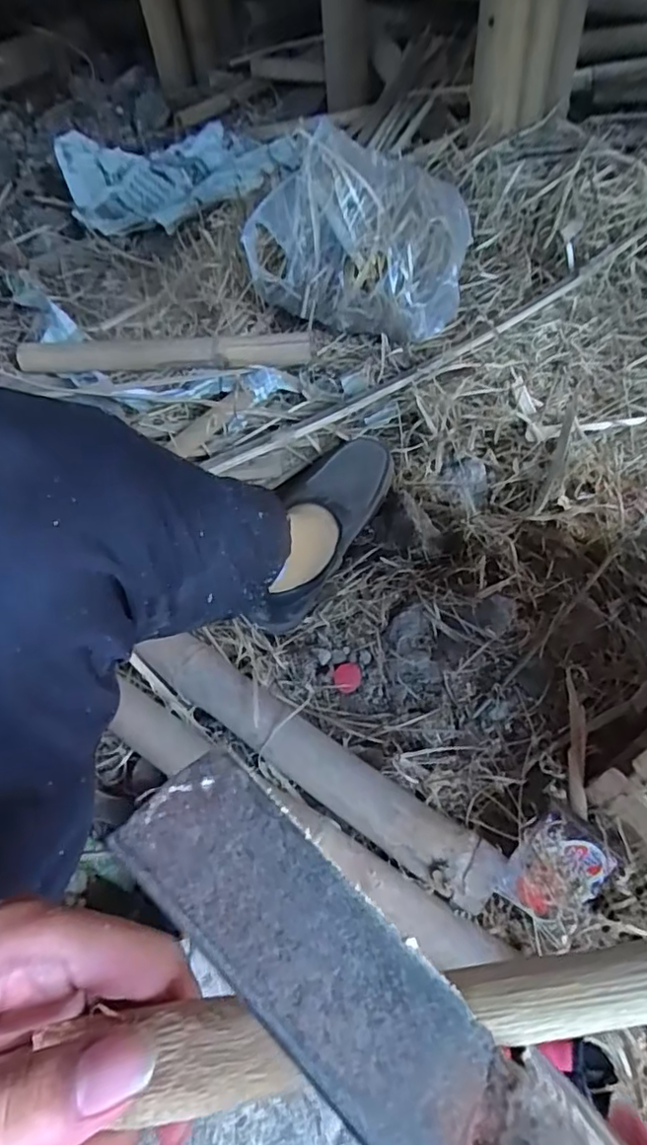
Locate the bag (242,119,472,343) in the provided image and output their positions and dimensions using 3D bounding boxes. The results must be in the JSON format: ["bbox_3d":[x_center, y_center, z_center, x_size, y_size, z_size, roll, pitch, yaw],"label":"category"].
[{"bbox_3d":[0.043,-0.469,0.824,0.296,0.201,0.145,13,56,12],"label":"bag"}]

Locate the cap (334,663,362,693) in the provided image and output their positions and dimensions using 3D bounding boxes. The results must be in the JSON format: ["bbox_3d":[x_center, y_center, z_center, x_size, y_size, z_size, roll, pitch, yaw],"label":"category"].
[{"bbox_3d":[0.027,0.116,0.660,0.029,0.008,0.032,-1,54,2],"label":"cap"}]

